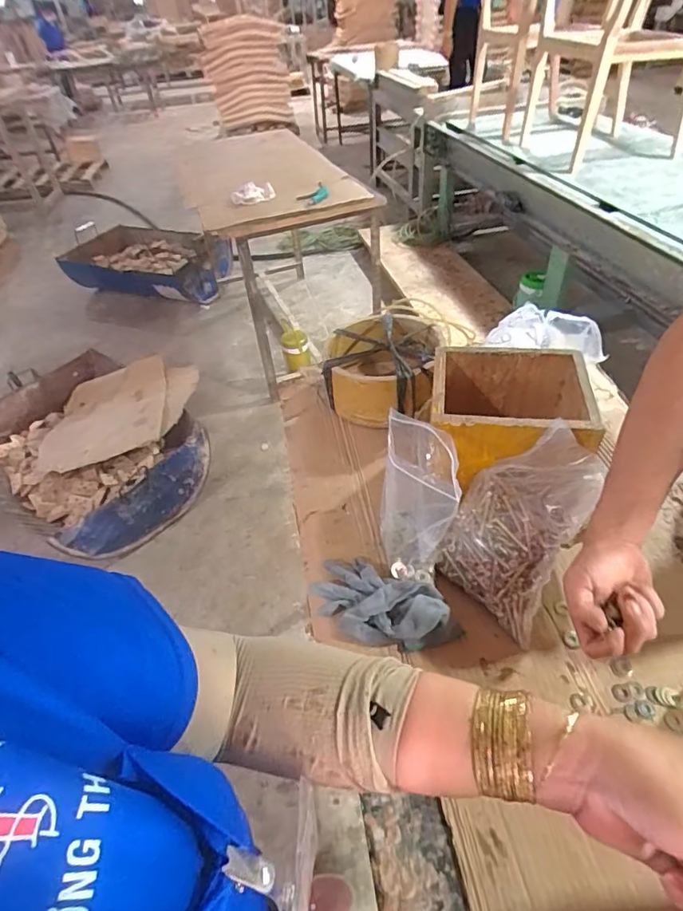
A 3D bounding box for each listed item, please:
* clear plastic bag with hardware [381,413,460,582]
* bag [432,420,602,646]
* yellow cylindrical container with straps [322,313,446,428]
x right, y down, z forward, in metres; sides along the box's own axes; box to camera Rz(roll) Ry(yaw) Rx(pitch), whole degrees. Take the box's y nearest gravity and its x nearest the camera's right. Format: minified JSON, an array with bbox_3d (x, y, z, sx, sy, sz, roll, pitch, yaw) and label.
[{"bbox_3d":[0.091,0.066,0.602,0.077,0.204,0.116,0,44,5],"label":"clear plastic bag with hardware"},{"bbox_3d":[0.216,0.081,0.605,0.143,0.142,0.187,22,50,25],"label":"bag"},{"bbox_3d":[0.073,-0.158,0.904,0.194,0.111,0.213,8,46,13],"label":"yellow cylindrical container with straps"}]

